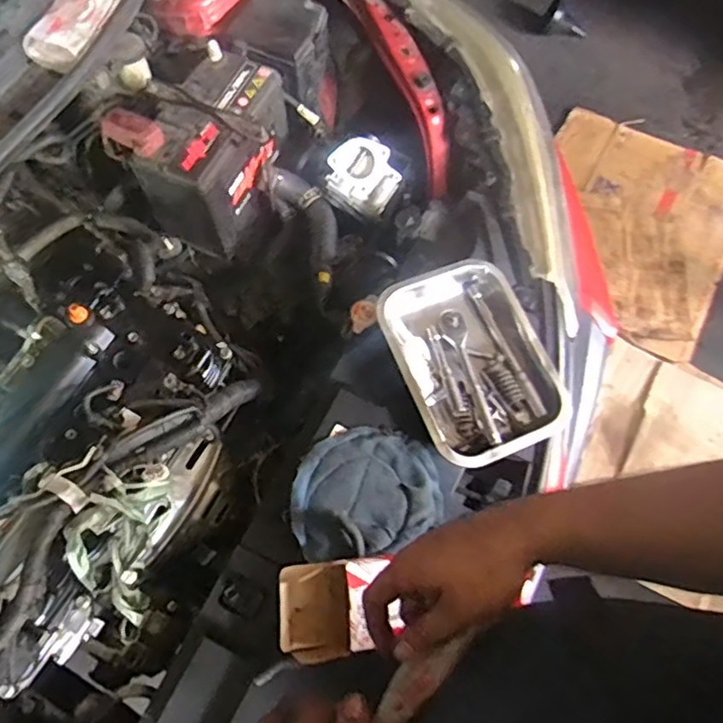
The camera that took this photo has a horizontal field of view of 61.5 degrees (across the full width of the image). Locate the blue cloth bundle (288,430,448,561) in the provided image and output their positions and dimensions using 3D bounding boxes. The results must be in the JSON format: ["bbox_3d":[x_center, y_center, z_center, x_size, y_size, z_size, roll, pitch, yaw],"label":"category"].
[{"bbox_3d":[0.006,0.157,0.734,0.176,0.030,0.149,-5,65,-1],"label":"blue cloth bundle"}]

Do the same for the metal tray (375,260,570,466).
[{"bbox_3d":[0.140,-0.010,0.788,0.191,0.050,0.270,-22,67,-8],"label":"metal tray"}]

